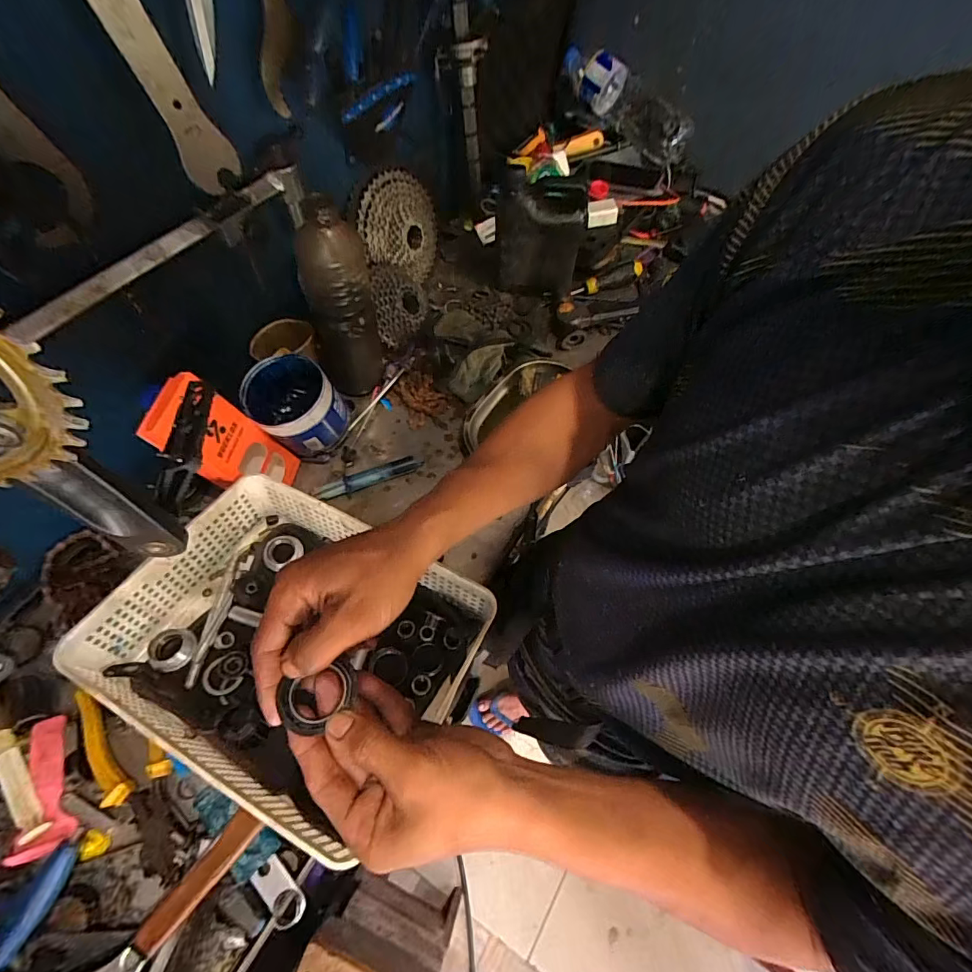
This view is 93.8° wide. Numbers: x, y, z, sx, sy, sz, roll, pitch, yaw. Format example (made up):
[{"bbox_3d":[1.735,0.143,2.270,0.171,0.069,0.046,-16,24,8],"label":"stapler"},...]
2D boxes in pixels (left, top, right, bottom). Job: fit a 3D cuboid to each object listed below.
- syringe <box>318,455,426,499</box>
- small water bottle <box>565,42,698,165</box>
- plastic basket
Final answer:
[{"bbox_3d":[-0.156,-0.012,0.611,0.141,0.018,0.021,-20,67,-13],"label":"syringe"},{"bbox_3d":[0.255,-0.700,0.827,0.271,0.075,0.082,39,62,-1],"label":"small water bottle"},{"bbox_3d":[-0.189,0.152,0.468,0.328,0.119,0.247,27,65,9],"label":"plastic basket"}]

